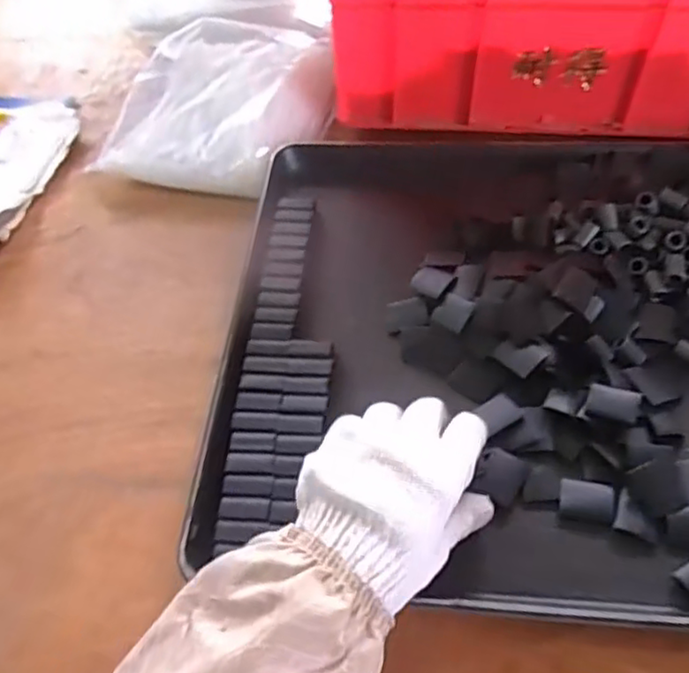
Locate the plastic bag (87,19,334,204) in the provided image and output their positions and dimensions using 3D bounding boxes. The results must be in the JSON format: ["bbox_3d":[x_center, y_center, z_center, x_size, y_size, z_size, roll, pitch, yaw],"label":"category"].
[{"bbox_3d":[-0.117,-0.227,0.642,0.193,0.070,0.198,10,55,12],"label":"plastic bag"}]

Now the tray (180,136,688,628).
[{"bbox_3d":[0.214,-0.006,0.471,0.588,0.043,0.396,3,54,7],"label":"tray"}]

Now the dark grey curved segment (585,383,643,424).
[{"bbox_3d":[0.177,0.045,0.434,0.031,0.011,0.021,18,57,18],"label":"dark grey curved segment"}]

